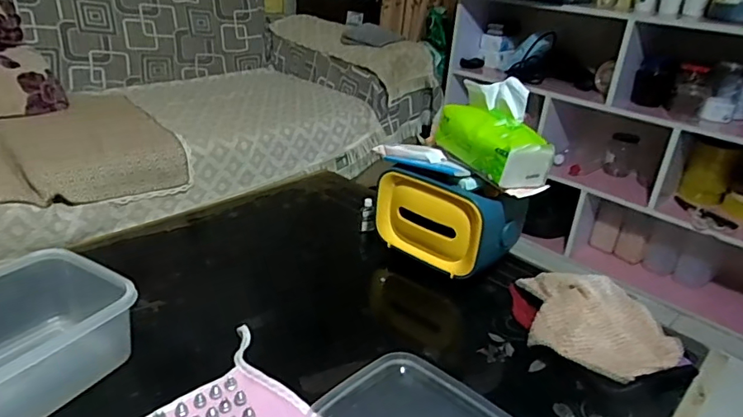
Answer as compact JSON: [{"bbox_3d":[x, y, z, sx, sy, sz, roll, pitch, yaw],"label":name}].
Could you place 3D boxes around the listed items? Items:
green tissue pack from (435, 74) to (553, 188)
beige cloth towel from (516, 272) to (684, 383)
[{"bbox_3d":[0.179,-0.114,0.759,0.097,0.120,0.159,-9,29,-27],"label":"green tissue pack"},{"bbox_3d":[0.297,0.153,0.690,0.187,0.051,0.207,8,26,7],"label":"beige cloth towel"}]

